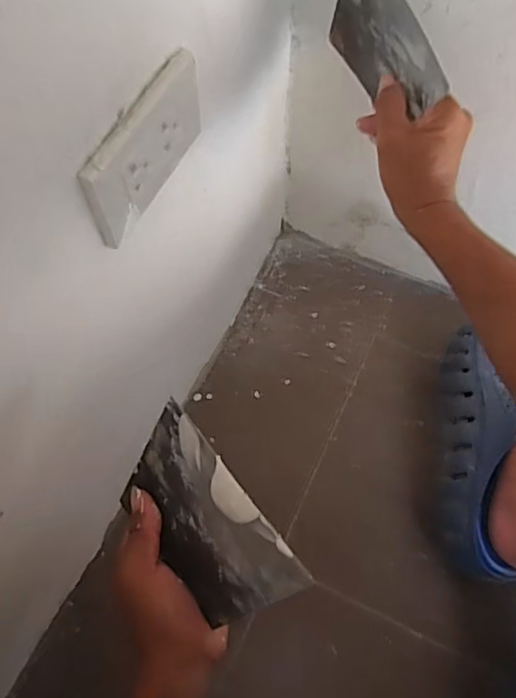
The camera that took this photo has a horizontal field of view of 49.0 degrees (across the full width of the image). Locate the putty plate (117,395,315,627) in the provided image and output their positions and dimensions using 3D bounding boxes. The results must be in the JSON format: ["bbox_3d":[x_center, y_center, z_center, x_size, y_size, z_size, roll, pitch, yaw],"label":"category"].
[{"bbox_3d":[-0.038,0.118,0.385,0.142,0.009,0.089,48,117,18],"label":"putty plate"}]

